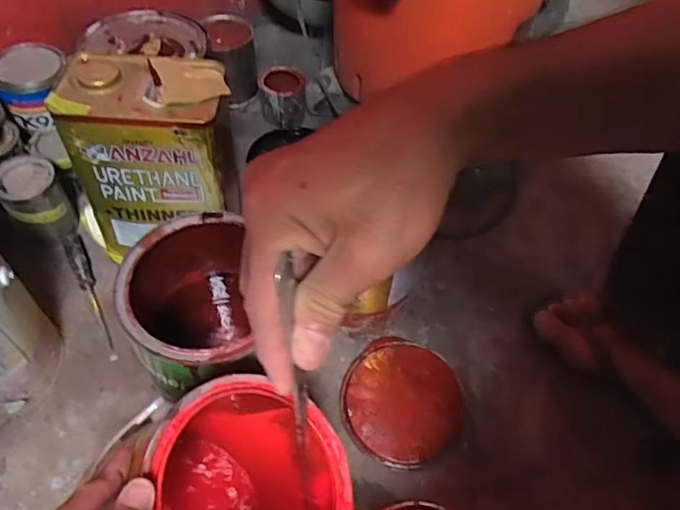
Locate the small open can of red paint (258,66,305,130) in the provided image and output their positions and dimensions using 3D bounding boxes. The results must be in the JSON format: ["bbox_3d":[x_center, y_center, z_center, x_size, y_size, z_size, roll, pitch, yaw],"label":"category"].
[{"bbox_3d":[-0.093,-0.255,0.904,0.074,0.070,0.076,-2,56,-5],"label":"small open can of red paint"}]

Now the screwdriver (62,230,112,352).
[{"bbox_3d":[-0.321,0.041,0.708,0.022,0.027,0.169,-21,59,-17],"label":"screwdriver"}]

